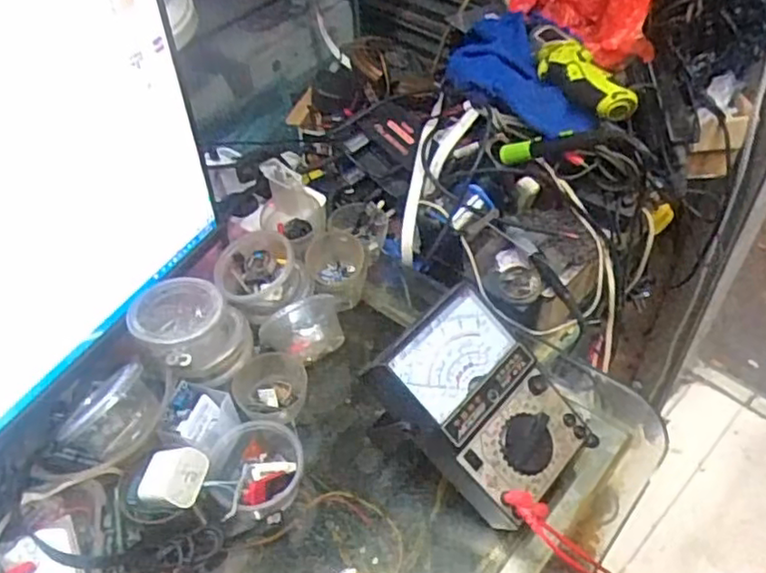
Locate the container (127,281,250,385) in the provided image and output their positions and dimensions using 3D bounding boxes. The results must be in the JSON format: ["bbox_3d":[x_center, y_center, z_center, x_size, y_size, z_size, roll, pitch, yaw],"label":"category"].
[{"bbox_3d":[-0.166,0.040,0.587,0.093,0.066,0.082,-12,48,-6],"label":"container"}]

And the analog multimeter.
[{"bbox_3d":[0.078,0.095,0.525,0.129,0.037,0.170,-42,92,-26],"label":"analog multimeter"}]

